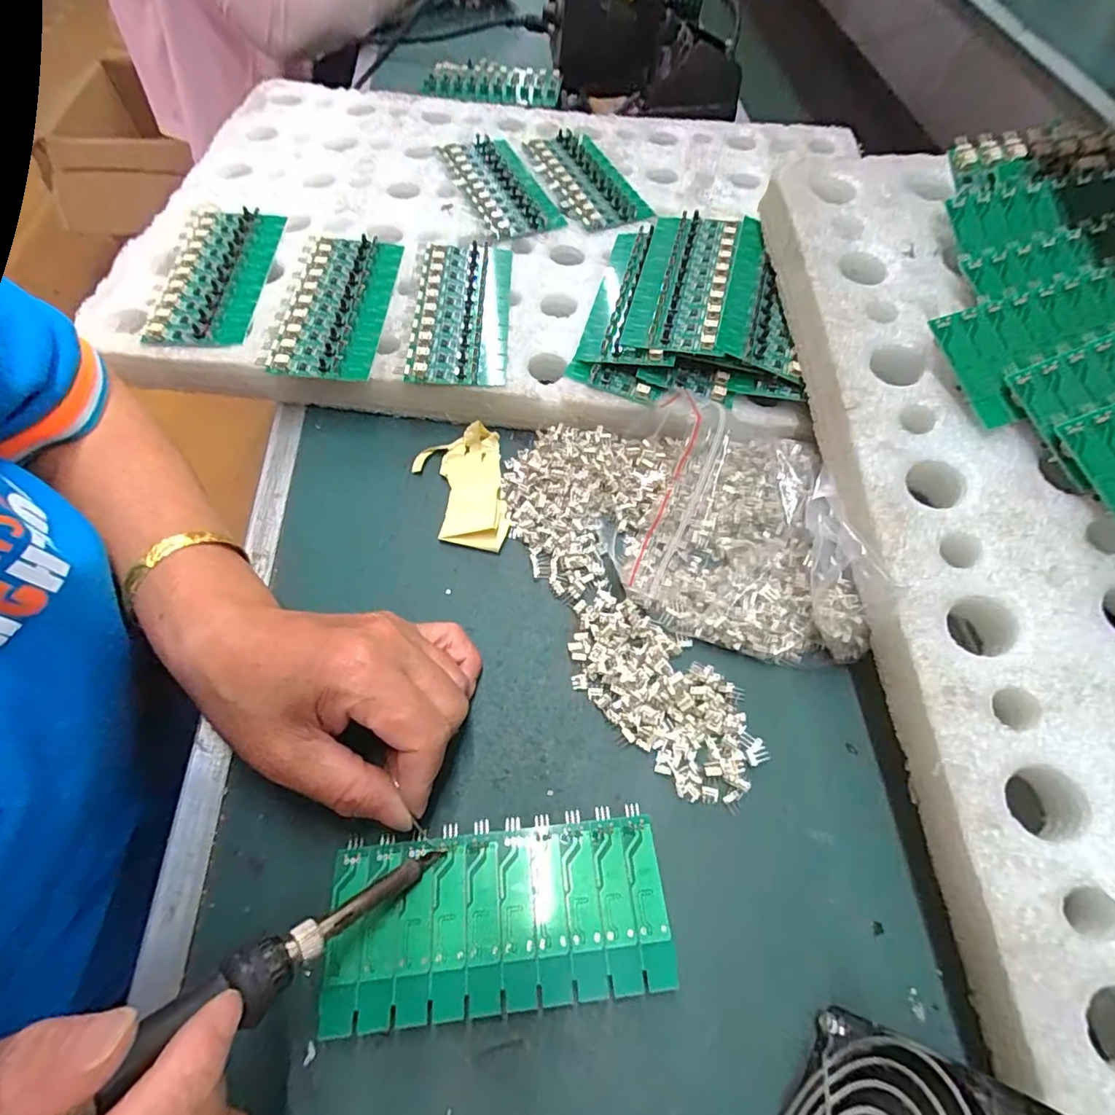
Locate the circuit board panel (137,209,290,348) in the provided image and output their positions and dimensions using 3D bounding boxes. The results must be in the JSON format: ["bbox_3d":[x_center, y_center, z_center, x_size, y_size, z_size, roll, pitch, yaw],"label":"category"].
[{"bbox_3d":[-0.234,-0.197,0.373,0.061,0.009,0.137,-2,61,-2],"label":"circuit board panel"}]

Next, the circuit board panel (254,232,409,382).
[{"bbox_3d":[-0.149,-0.174,0.364,0.066,0.008,0.135,2,61,0],"label":"circuit board panel"}]

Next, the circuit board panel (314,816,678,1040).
[{"bbox_3d":[-0.025,0.150,0.225,0.137,0.009,0.064,-4,62,-5],"label":"circuit board panel"}]

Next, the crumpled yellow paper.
[{"bbox_3d":[-0.059,-0.041,0.326,0.052,0.022,0.077,-8,62,-5],"label":"crumpled yellow paper"}]

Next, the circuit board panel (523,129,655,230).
[{"bbox_3d":[0.024,-0.317,0.450,0.060,0.012,0.140,-21,64,-12],"label":"circuit board panel"}]

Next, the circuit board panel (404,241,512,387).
[{"bbox_3d":[-0.065,-0.169,0.368,0.061,0.012,0.137,0,61,-1],"label":"circuit board panel"}]

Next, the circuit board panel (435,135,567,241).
[{"bbox_3d":[-0.048,-0.310,0.444,0.061,0.006,0.147,-22,64,-13],"label":"circuit board panel"}]

